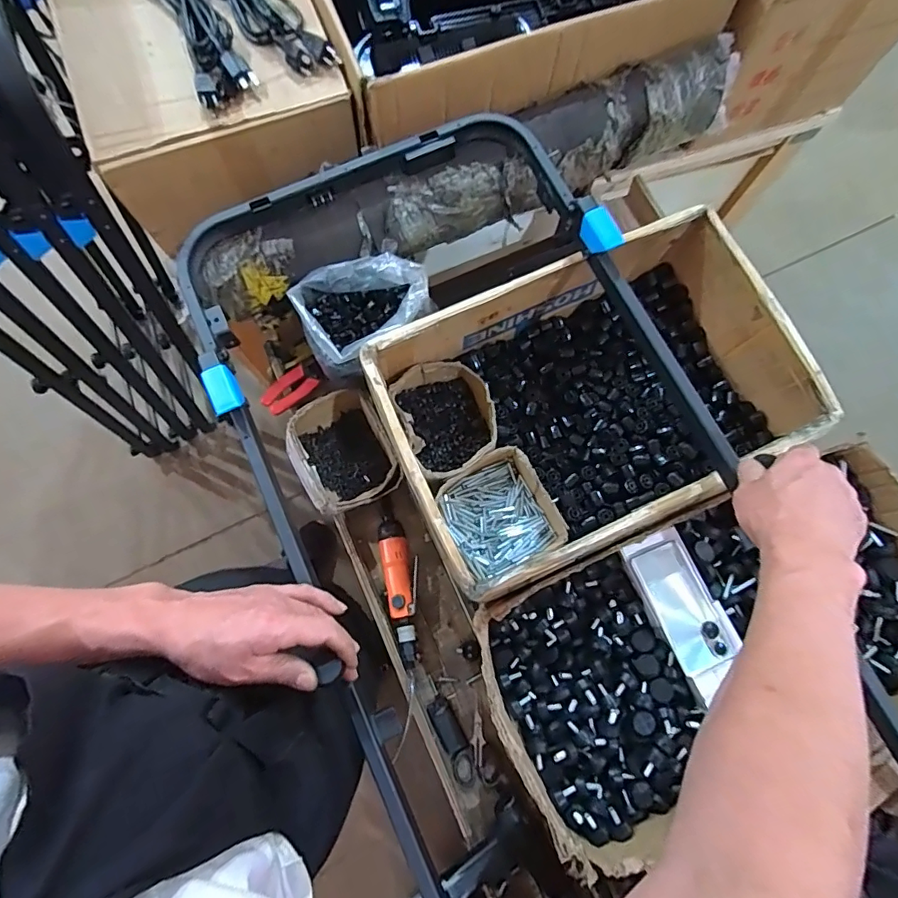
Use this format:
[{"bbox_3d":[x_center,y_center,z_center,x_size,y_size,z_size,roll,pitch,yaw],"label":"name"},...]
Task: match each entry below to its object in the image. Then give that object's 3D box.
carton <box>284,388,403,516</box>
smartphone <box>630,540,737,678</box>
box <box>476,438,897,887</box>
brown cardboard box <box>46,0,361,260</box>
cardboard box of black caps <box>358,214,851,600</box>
[{"bbox_3d":[-0.159,0.005,0.768,0.134,0.089,0.170,-22,77,-6],"label":"carton"},{"bbox_3d":[0.304,0.205,0.662,0.070,0.012,0.156,-25,74,6],"label":"smartphone"},{"bbox_3d":[0.353,0.244,0.638,0.603,0.120,0.303,-24,77,-6],"label":"box"},{"bbox_3d":[-0.368,-0.602,0.730,0.337,0.133,0.574,-21,77,-6],"label":"brown cardboard box"},{"bbox_3d":[0.191,-0.061,0.708,0.528,0.174,0.348,-23,77,-6],"label":"cardboard box of black caps"}]

